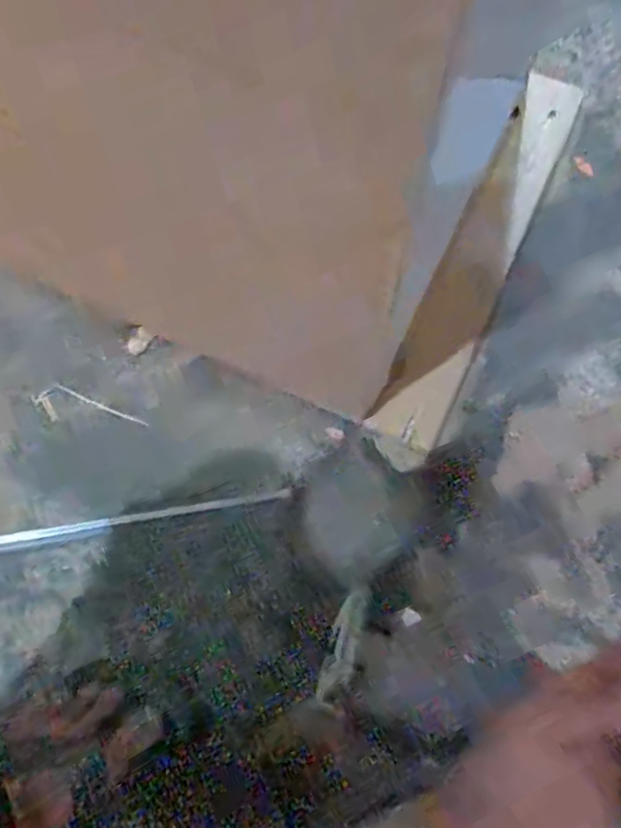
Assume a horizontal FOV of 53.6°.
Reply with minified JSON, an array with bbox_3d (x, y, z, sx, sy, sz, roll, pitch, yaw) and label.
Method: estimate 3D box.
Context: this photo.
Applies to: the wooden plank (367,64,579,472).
[{"bbox_3d":[0.183,-0.175,0.649,0.068,0.032,0.489,25,74,10],"label":"wooden plank"}]

